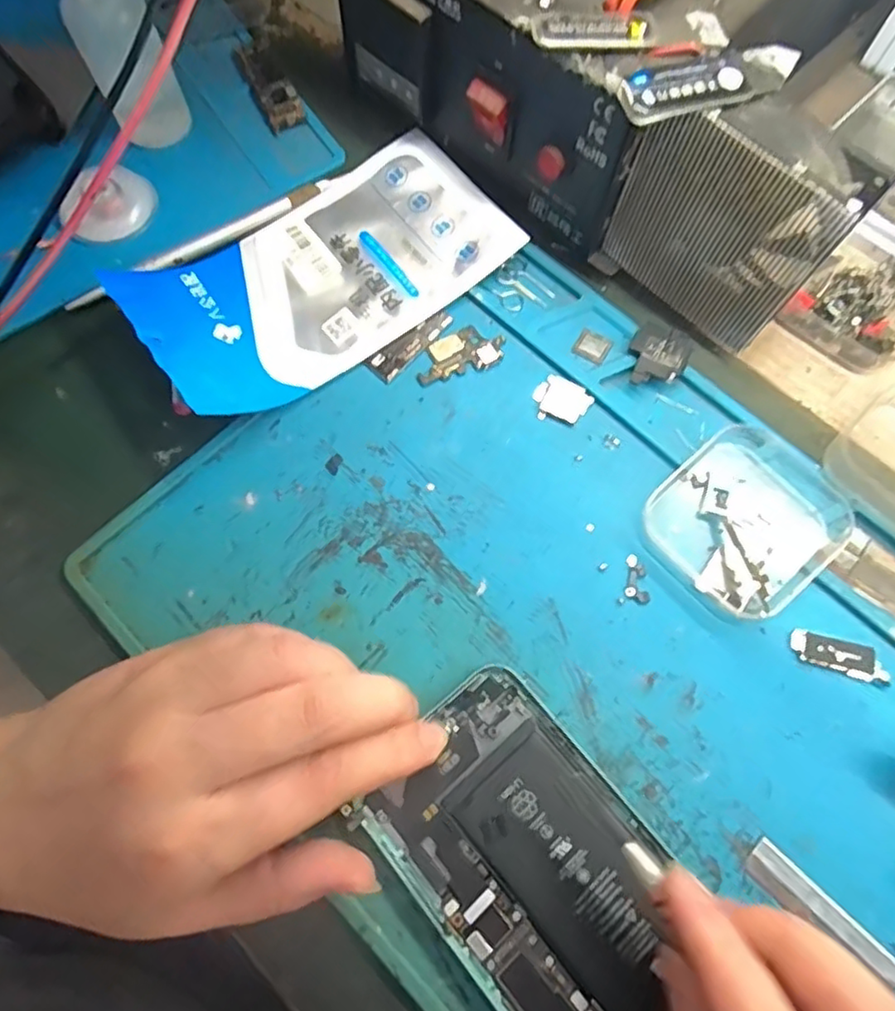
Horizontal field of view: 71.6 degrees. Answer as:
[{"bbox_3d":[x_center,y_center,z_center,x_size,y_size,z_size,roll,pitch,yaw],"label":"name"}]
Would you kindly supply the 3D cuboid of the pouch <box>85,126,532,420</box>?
[{"bbox_3d":[-0.053,-0.107,0.277,0.164,0.025,0.087,-36,75,-11],"label":"pouch"}]

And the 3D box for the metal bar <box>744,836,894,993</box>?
[{"bbox_3d":[0.126,0.138,0.207,0.055,0.004,0.013,42,76,13],"label":"metal bar"}]

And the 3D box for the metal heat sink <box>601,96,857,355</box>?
[{"bbox_3d":[0.108,-0.111,0.247,0.077,0.085,0.024,38,76,12],"label":"metal heat sink"}]

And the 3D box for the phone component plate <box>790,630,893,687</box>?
[{"bbox_3d":[0.148,0.057,0.233,0.036,0.004,0.013,14,72,5],"label":"phone component plate"}]

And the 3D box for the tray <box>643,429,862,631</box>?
[{"bbox_3d":[0.120,0.005,0.245,0.072,0.017,0.065,-42,76,-13],"label":"tray"}]

